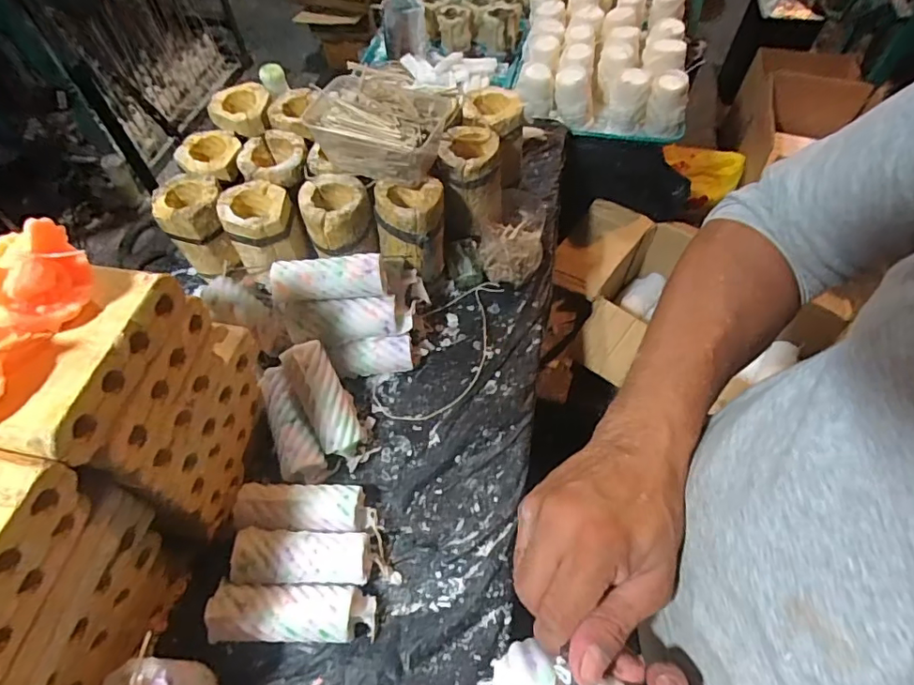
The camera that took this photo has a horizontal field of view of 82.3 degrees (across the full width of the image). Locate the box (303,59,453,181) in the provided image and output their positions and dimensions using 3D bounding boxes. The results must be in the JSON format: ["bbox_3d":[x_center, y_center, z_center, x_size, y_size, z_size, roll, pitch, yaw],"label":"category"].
[{"bbox_3d":[-0.100,-0.286,0.687,0.166,0.083,0.132,12,59,11],"label":"box"}]

